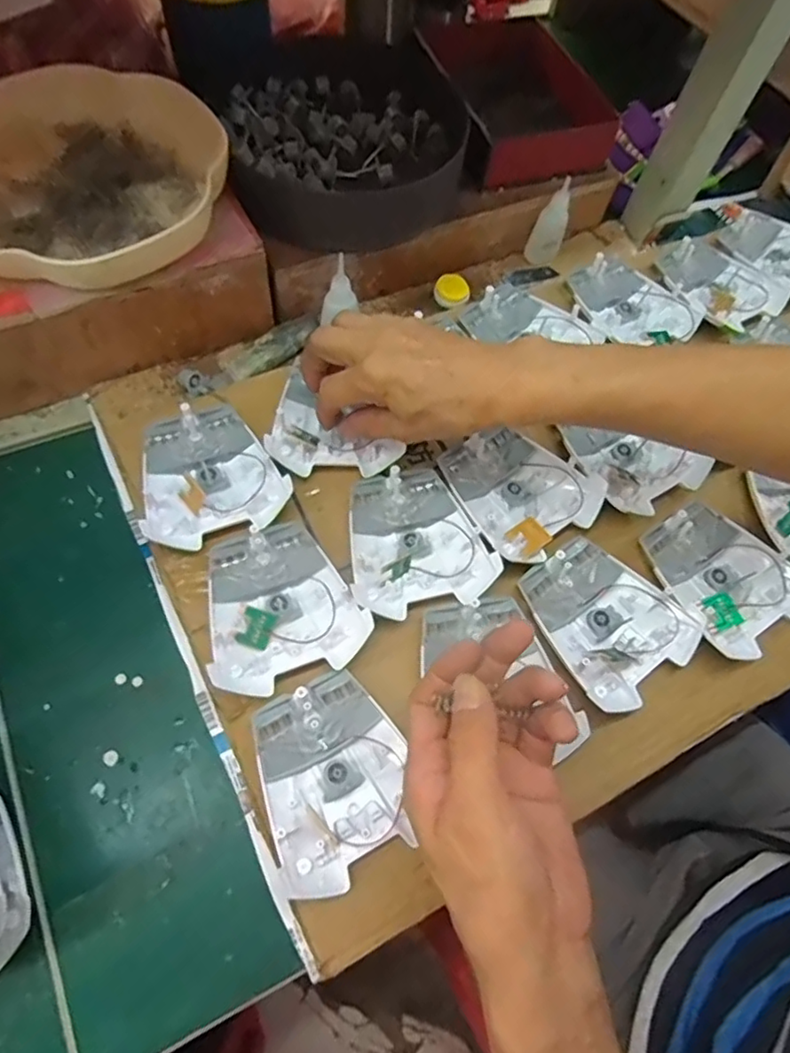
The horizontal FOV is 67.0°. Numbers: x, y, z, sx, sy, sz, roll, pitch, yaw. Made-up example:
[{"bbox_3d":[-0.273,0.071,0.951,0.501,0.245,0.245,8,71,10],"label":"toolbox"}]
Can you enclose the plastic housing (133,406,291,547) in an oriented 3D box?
[{"bbox_3d":[-0.140,-0.034,0.436,0.098,0.026,0.108,-32,73,-19],"label":"plastic housing"}]

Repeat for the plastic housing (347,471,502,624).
[{"bbox_3d":[0.009,0.010,0.422,0.098,0.018,0.112,-27,71,-18],"label":"plastic housing"}]

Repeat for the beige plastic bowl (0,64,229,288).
[{"bbox_3d":[-0.221,-0.242,0.425,0.197,0.053,0.183,-2,65,-8],"label":"beige plastic bowl"}]

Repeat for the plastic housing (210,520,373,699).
[{"bbox_3d":[-0.078,0.051,0.400,0.096,0.026,0.108,-19,69,-15],"label":"plastic housing"}]

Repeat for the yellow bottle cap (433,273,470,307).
[{"bbox_3d":[0.052,-0.214,0.544,0.031,0.008,0.031,-43,99,-6],"label":"yellow bottle cap"}]

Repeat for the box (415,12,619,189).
[{"bbox_3d":[0.108,-0.404,0.559,0.136,0.043,0.188,-17,68,-14],"label":"box"}]

